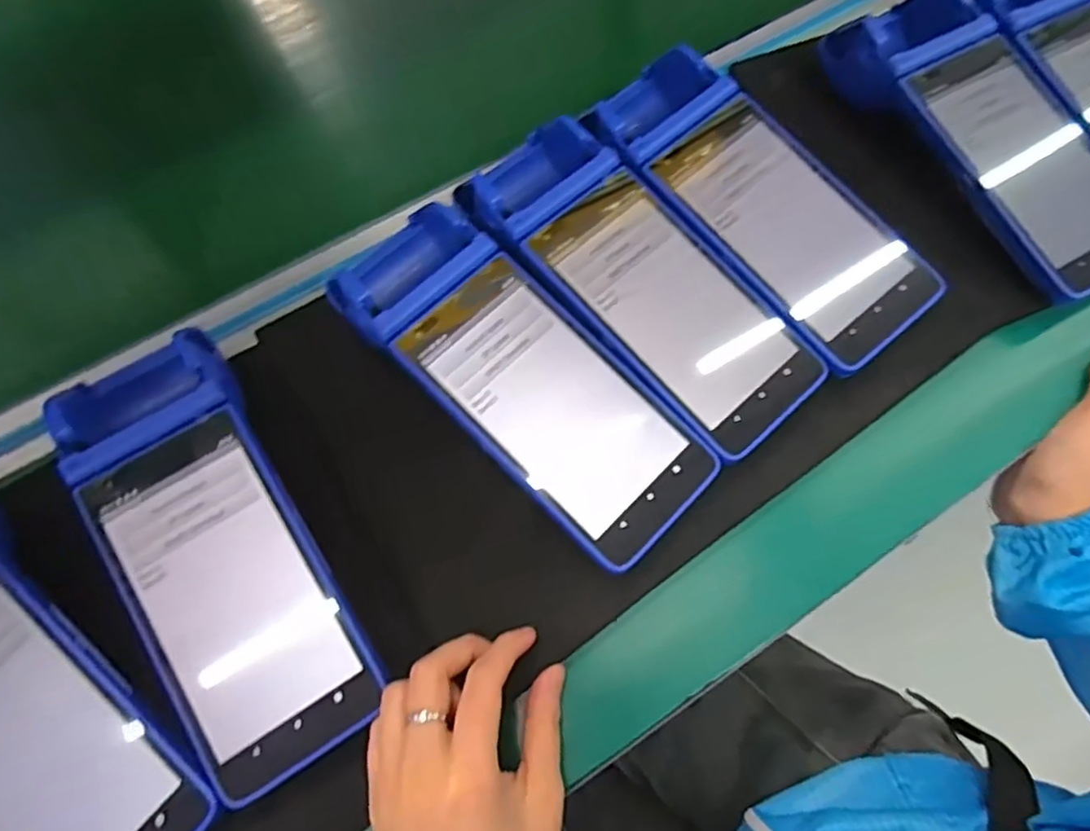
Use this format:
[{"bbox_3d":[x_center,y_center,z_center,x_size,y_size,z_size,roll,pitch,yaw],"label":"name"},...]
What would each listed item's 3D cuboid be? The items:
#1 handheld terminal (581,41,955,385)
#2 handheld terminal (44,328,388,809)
[{"bbox_3d":[0.115,-0.127,0.365,0.081,0.034,0.224,-38,71,-13],"label":"handheld terminal"},{"bbox_3d":[-0.154,0.061,0.296,0.079,0.040,0.202,-30,70,-10],"label":"handheld terminal"}]

